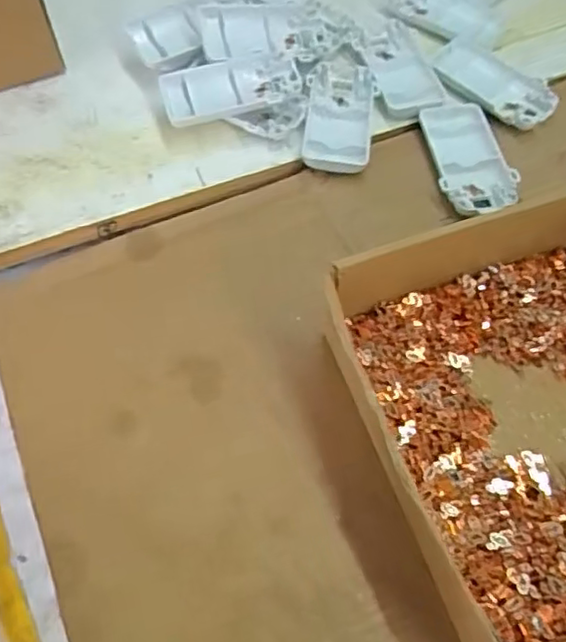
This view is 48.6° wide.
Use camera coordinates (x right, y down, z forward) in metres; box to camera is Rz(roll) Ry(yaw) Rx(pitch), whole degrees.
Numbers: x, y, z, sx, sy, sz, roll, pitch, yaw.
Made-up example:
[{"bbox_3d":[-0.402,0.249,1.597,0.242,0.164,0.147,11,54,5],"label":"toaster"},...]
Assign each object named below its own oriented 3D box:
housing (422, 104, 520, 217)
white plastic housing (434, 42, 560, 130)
[{"bbox_3d":[0.126,-0.113,0.433,0.048,0.015,0.088,-8,62,-5],"label":"housing"},{"bbox_3d":[0.157,-0.178,0.468,0.051,0.010,0.095,-37,68,-18],"label":"white plastic housing"}]

